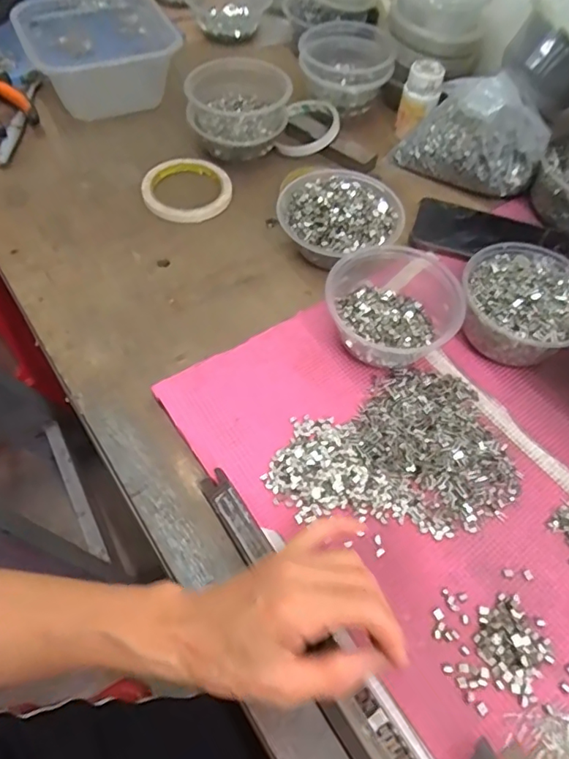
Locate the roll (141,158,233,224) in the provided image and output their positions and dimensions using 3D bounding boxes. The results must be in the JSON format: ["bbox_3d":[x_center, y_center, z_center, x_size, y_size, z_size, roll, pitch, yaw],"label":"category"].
[{"bbox_3d":[-0.110,-0.215,0.613,0.097,0.013,0.099,1,57,-1],"label":"roll"}]

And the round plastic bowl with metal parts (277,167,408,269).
[{"bbox_3d":[0.053,-0.164,0.551,0.110,0.066,0.111,1,57,-1],"label":"round plastic bowl with metal parts"}]

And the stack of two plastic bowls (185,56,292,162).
[{"bbox_3d":[-0.055,-0.309,0.629,0.101,0.085,0.093,-19,60,-14],"label":"stack of two plastic bowls"}]

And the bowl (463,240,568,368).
[{"bbox_3d":[0.217,-0.067,0.494,0.110,0.062,0.115,1,57,-1],"label":"bowl"}]

